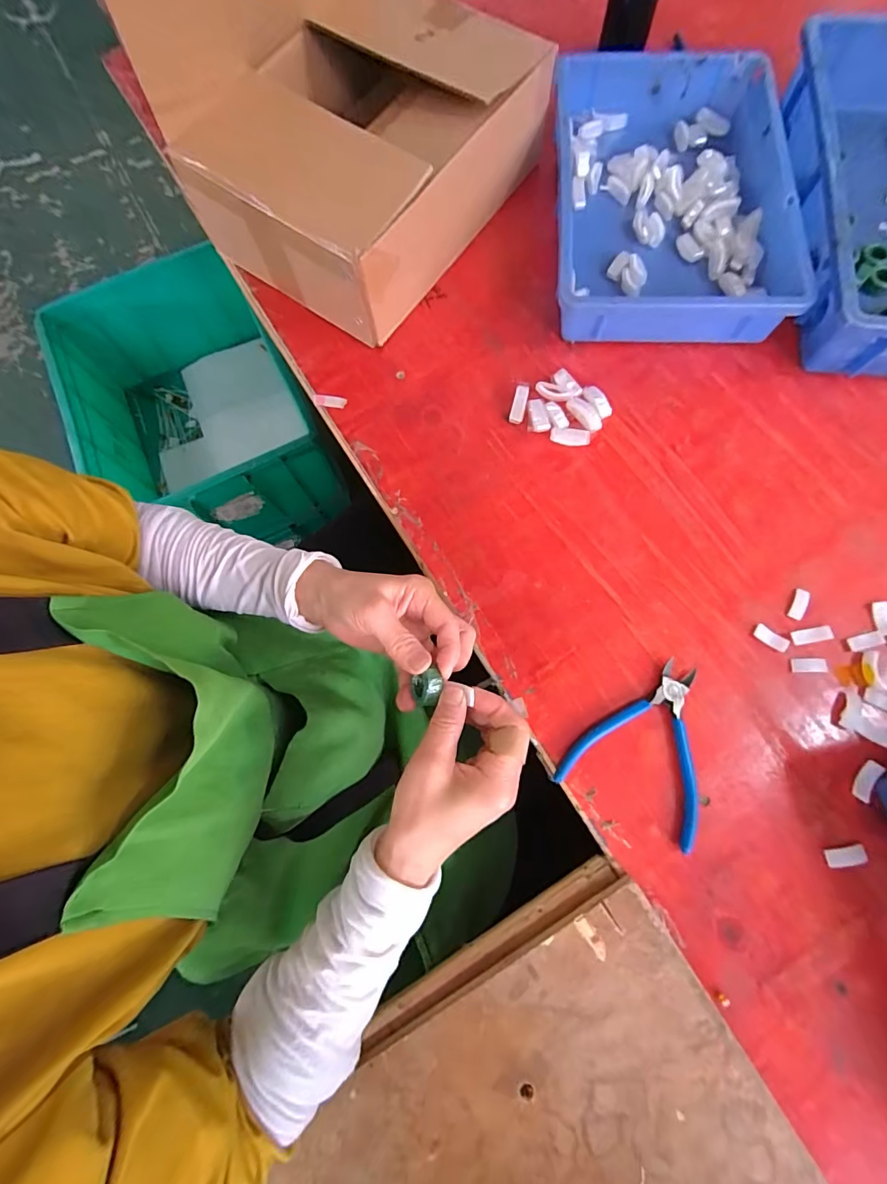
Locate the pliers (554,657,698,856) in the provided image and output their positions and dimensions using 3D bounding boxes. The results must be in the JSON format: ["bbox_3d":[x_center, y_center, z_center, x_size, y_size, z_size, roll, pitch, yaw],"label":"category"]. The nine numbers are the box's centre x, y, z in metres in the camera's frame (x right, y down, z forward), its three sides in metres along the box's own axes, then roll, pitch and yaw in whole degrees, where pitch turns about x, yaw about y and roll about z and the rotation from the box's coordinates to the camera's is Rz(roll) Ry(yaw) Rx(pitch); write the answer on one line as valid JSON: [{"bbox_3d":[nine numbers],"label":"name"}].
[{"bbox_3d":[0.182,0.128,0.396,0.116,0.014,0.139,29,77,9],"label":"pliers"}]

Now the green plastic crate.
[{"bbox_3d":[-0.516,-0.375,0.958,0.383,0.233,0.546,-28,76,-6],"label":"green plastic crate"}]

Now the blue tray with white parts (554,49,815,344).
[{"bbox_3d":[0.251,-0.446,0.519,0.246,0.064,0.368,3,75,3],"label":"blue tray with white parts"}]

